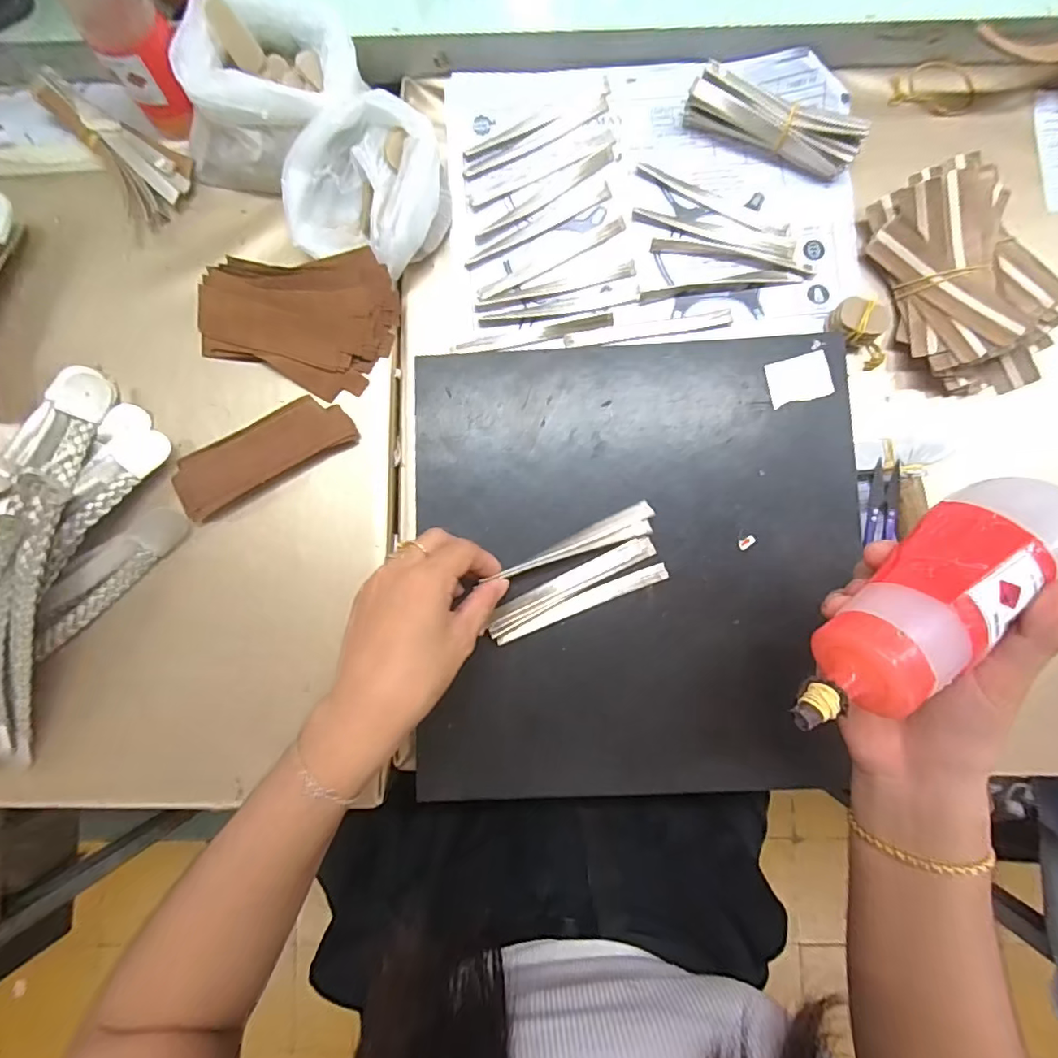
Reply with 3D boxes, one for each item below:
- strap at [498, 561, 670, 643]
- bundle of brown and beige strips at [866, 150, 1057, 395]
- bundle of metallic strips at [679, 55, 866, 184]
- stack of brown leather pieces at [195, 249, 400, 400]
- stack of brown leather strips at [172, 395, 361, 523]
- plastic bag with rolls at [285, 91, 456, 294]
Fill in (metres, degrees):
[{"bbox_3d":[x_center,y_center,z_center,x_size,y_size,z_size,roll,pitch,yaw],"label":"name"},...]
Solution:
[{"bbox_3d":[0.036,0.050,0.348,0.119,0.004,0.014,-23,89,-1],"label":"strap"},{"bbox_3d":[0.306,-0.174,0.365,0.096,0.045,0.156,-25,85,-1],"label":"bundle of brown and beige strips"},{"bbox_3d":[0.175,-0.292,0.378,0.123,0.032,0.025,24,86,3],"label":"bundle of metallic strips"},{"bbox_3d":[-0.169,-0.144,0.375,0.142,0.031,0.091,-5,85,0],"label":"stack of brown leather pieces"},{"bbox_3d":[-0.193,-0.054,0.379,0.131,0.012,0.049,-28,85,-1],"label":"stack of brown leather strips"},{"bbox_3d":[-0.115,-0.243,0.373,0.104,0.052,0.103,13,86,2],"label":"plastic bag with rolls"}]

